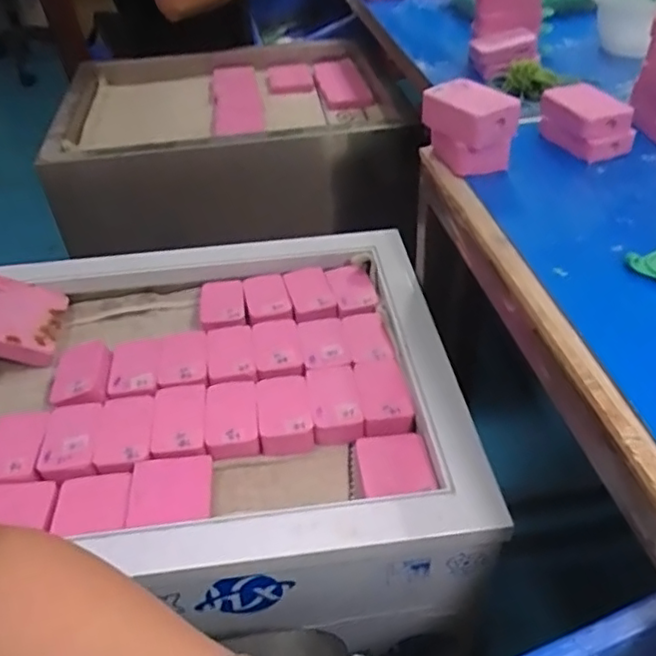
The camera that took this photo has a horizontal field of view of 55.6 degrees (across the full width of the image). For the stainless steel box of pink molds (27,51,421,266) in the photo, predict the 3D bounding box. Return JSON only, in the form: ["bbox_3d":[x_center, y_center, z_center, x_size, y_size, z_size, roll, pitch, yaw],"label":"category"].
[{"bbox_3d":[-0.164,-0.306,1.021,0.511,0.171,0.407,-9,41,-7],"label":"stainless steel box of pink molds"}]

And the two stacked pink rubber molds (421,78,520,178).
[{"bbox_3d":[0.115,-0.164,0.516,0.047,0.059,0.071,-22,44,-20],"label":"two stacked pink rubber molds"}]

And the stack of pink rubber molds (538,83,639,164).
[{"bbox_3d":[0.221,-0.176,0.535,0.051,0.047,0.069,-15,42,-13],"label":"stack of pink rubber molds"}]

